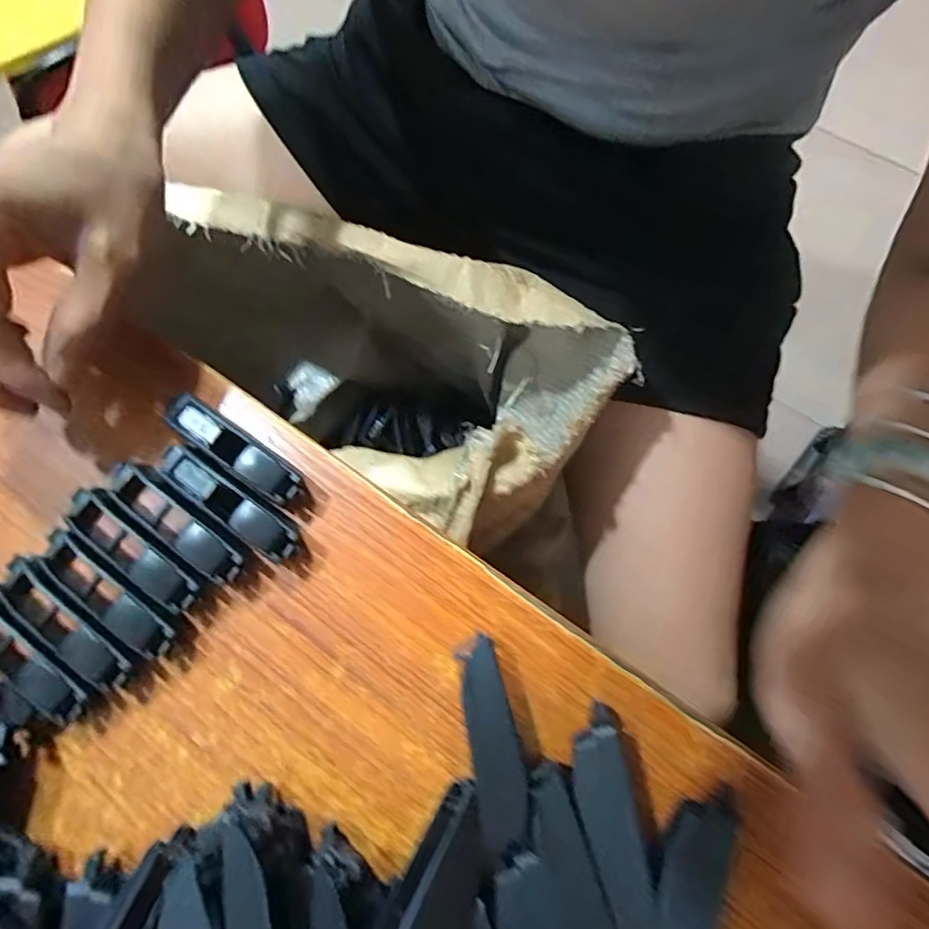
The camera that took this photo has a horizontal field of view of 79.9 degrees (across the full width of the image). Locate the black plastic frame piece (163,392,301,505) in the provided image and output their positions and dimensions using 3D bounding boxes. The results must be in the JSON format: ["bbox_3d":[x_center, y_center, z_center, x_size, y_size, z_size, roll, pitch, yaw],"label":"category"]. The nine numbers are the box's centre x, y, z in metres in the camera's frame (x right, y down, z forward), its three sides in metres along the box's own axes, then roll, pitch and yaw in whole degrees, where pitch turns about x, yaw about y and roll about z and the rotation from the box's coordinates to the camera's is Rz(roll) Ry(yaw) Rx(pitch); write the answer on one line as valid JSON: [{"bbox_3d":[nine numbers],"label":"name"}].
[{"bbox_3d":[-0.097,-0.006,0.231,0.071,0.016,0.015,35,80,11],"label":"black plastic frame piece"}]

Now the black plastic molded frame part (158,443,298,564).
[{"bbox_3d":[-0.097,0.015,0.226,0.071,0.017,0.016,33,80,11],"label":"black plastic molded frame part"}]

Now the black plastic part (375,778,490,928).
[{"bbox_3d":[-0.011,0.139,0.172,0.025,0.012,0.071,24,54,7],"label":"black plastic part"}]

